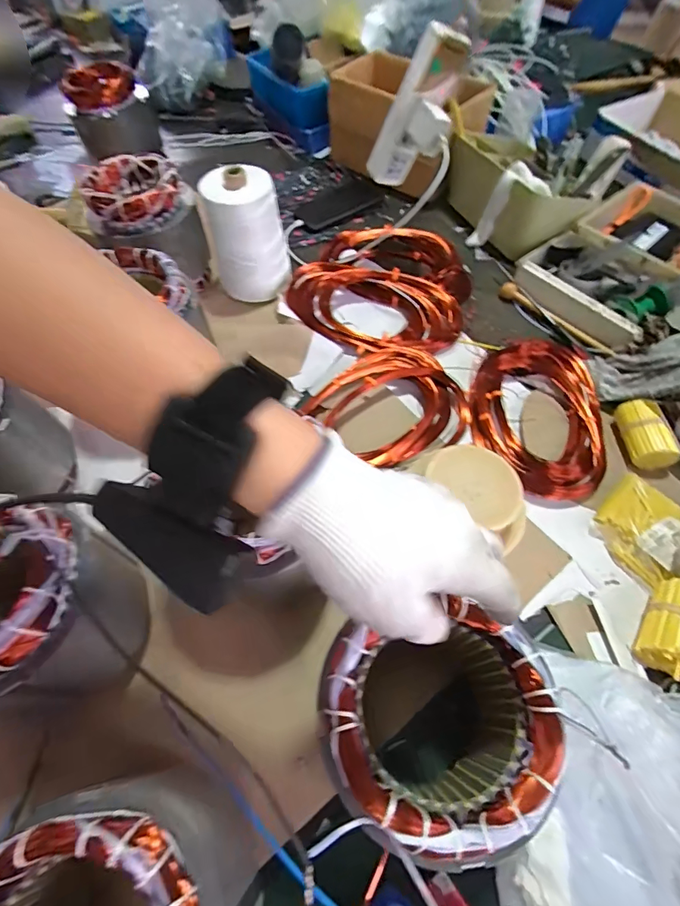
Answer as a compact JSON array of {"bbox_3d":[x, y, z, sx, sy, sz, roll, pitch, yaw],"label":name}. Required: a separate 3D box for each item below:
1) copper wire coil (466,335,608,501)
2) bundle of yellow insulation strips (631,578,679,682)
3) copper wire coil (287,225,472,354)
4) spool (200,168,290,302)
[{"bbox_3d":[0.249,-0.053,0.533,0.155,0.031,0.223,12,61,9],"label":"copper wire coil"},{"bbox_3d":[0.310,0.162,0.389,0.049,0.041,0.090,31,66,19],"label":"bundle of yellow insulation strips"},{"bbox_3d":[0.063,-0.270,0.664,0.265,0.036,0.276,-1,60,2],"label":"copper wire coil"},{"bbox_3d":[-0.138,-0.319,0.626,0.108,0.164,0.089,-14,60,-6],"label":"spool"}]

